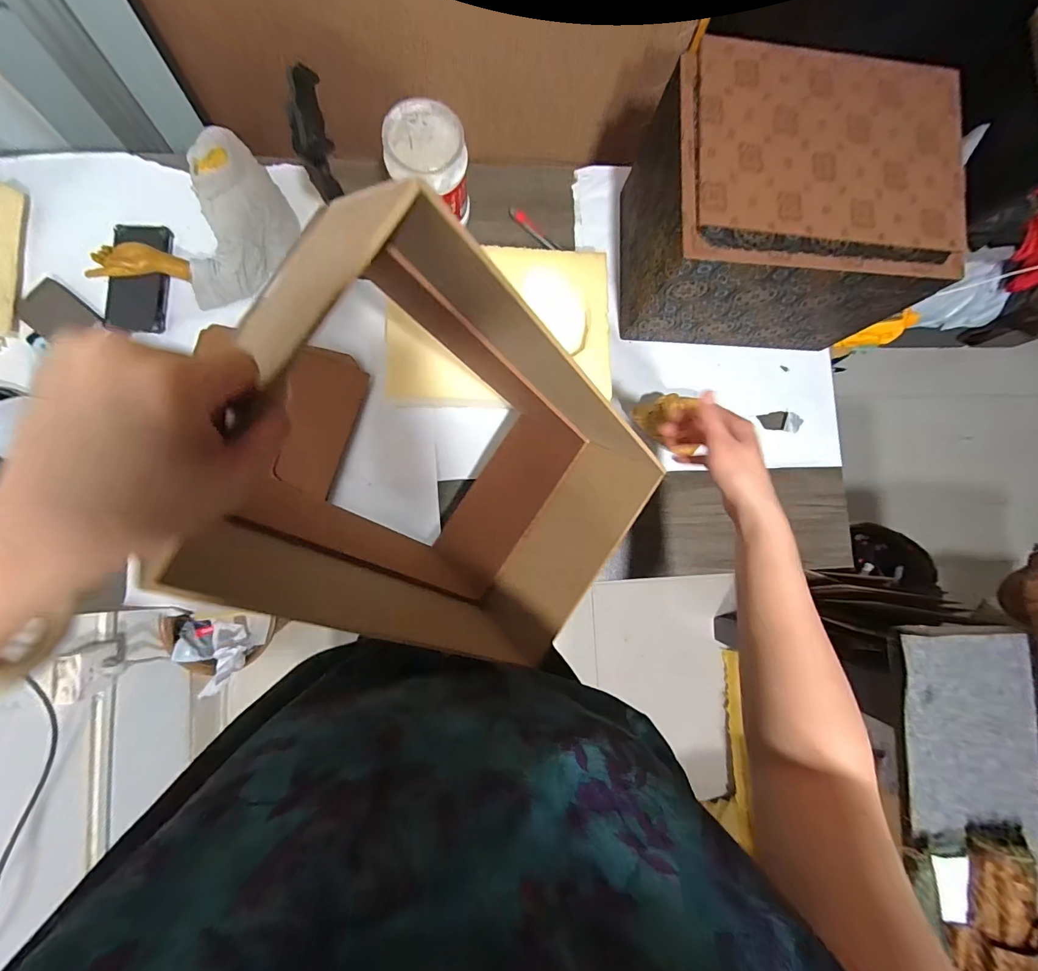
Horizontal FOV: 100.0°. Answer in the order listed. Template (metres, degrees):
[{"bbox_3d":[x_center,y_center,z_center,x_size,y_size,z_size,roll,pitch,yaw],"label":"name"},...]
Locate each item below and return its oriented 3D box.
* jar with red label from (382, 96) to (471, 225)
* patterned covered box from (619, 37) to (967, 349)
[{"bbox_3d":[-0.126,-0.452,0.629,0.117,0.126,0.102,20,83,-4],"label":"jar with red label"},{"bbox_3d":[0.350,-0.380,0.619,0.346,0.219,0.284,2,85,-6],"label":"patterned covered box"}]

